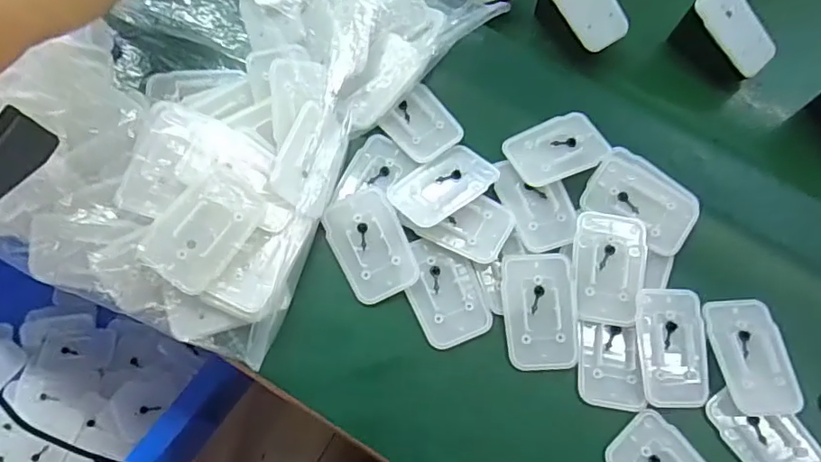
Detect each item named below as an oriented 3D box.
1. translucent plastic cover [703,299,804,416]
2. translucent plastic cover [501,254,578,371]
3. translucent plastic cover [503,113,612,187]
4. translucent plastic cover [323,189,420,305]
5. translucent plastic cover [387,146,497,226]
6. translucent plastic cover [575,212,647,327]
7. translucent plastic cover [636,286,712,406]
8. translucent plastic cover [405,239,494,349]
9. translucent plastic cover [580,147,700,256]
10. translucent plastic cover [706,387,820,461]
[{"bbox_3d":[0.207,0.075,0.321,0.044,0.006,0.068,-5,75,-2],"label":"translucent plastic cover"},{"bbox_3d":[0.079,0.049,0.328,0.043,0.005,0.070,-2,75,-1],"label":"translucent plastic cover"},{"bbox_3d":[0.100,-0.056,0.362,0.065,0.004,0.043,-26,72,-13],"label":"translucent plastic cover"},{"bbox_3d":[-0.025,0.009,0.337,0.044,0.006,0.069,-23,76,-7],"label":"translucent plastic cover"},{"bbox_3d":[0.021,-0.031,0.347,0.067,0.009,0.040,-36,78,-9],"label":"translucent plastic cover"},{"bbox_3d":[0.124,0.022,0.334,0.043,0.006,0.071,9,75,2],"label":"translucent plastic cover"},{"bbox_3d":[0.159,0.070,0.322,0.043,0.004,0.069,2,75,0],"label":"translucent plastic cover"},{"bbox_3d":[0.021,0.036,0.333,0.044,0.004,0.066,-23,76,-6],"label":"translucent plastic cover"},{"bbox_3d":[0.152,-0.022,0.347,0.068,0.006,0.051,34,77,8],"label":"translucent plastic cover"},{"bbox_3d":[0.209,0.120,0.309,0.042,0.004,0.068,-35,78,-9],"label":"translucent plastic cover"}]

